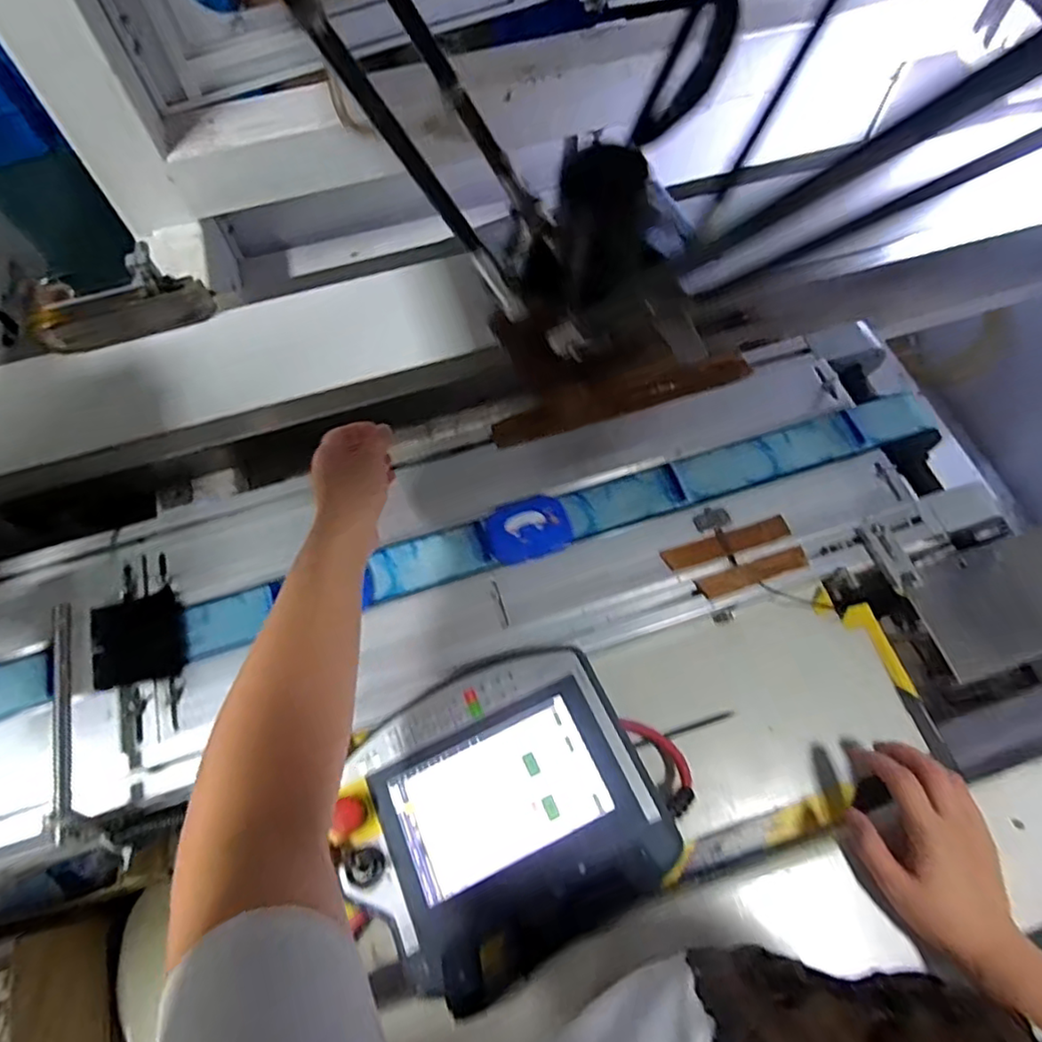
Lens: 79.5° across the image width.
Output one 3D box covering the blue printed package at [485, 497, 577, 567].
[{"bbox_3d":[0.007,0.008,0.614,0.079,0.014,0.061,-16,66,-7],"label":"blue printed package"}]

